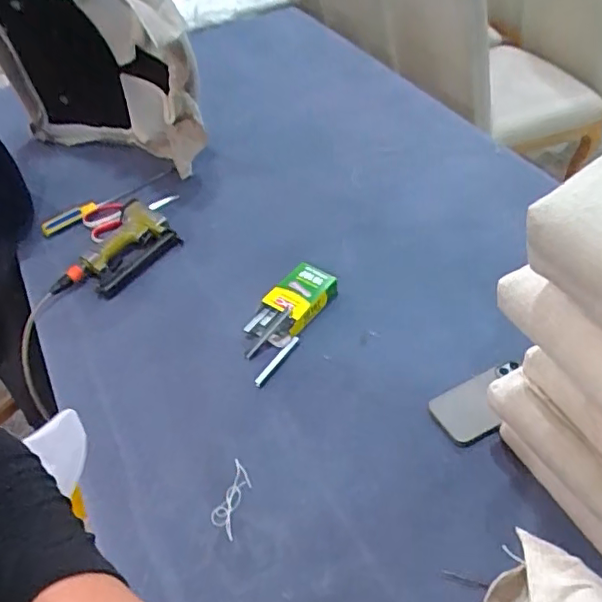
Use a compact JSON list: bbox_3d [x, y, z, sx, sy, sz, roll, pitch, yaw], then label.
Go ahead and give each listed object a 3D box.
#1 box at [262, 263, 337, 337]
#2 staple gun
[{"bbox_3d":[-0.003,-0.007,0.946,0.081,0.034,0.120,29,56,28],"label":"box"},{"bbox_3d":[-0.329,-0.075,1.048,0.131,0.059,0.220,19,52,22],"label":"staple gun"}]

